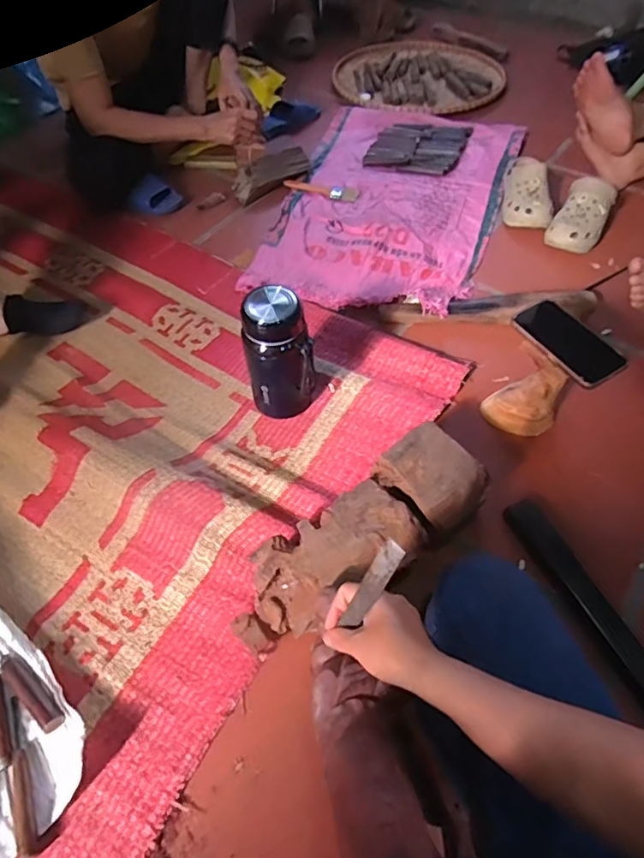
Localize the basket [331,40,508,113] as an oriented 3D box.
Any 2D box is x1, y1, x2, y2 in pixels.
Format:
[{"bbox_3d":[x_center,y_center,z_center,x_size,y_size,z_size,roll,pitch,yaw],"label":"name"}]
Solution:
[{"bbox_3d":[0.282,-1.055,1.556,0.489,0.059,0.473,-13,55,-7],"label":"basket"}]

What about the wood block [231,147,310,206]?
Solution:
[{"bbox_3d":[-0.119,-0.599,1.228,0.193,0.059,0.064,-31,61,-19],"label":"wood block"}]

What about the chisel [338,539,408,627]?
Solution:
[{"bbox_3d":[0.047,0.142,0.477,0.021,0.106,0.009,35,35,19],"label":"chisel"}]

